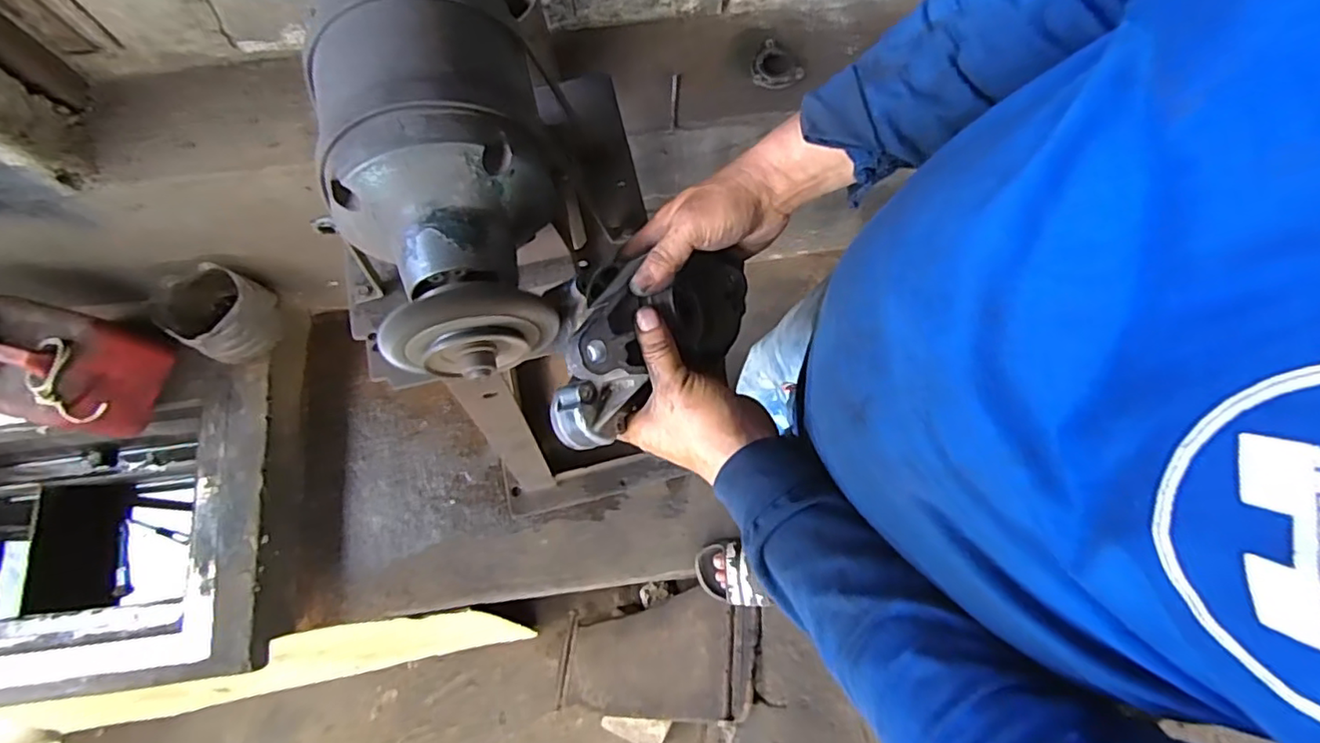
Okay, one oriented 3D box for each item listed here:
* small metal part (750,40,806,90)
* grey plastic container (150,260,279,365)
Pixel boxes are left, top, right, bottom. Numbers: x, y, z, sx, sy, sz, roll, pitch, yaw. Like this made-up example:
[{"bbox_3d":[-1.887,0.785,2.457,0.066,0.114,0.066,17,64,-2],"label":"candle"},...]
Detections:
[{"bbox_3d":[0.178,-0.471,0.952,0.075,0.019,0.077,0,73,0],"label":"small metal part"},{"bbox_3d":[-0.851,-0.116,1.187,0.174,0.132,0.162,27,75,8],"label":"grey plastic container"}]

